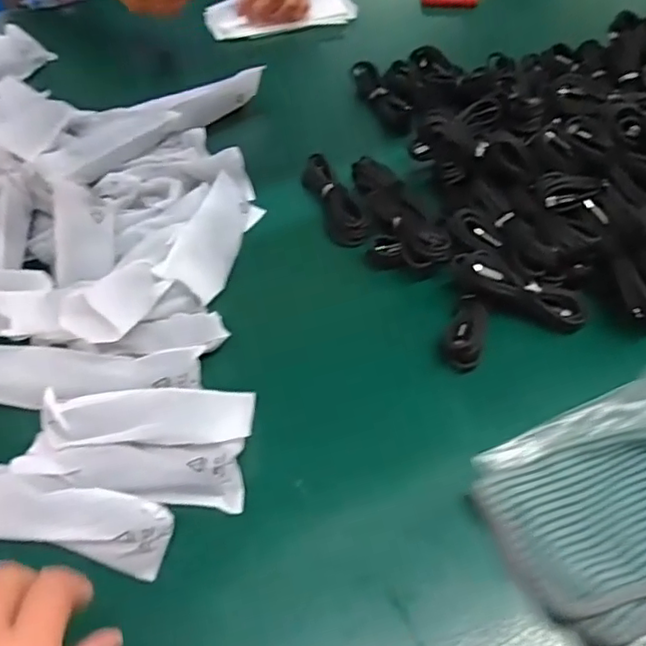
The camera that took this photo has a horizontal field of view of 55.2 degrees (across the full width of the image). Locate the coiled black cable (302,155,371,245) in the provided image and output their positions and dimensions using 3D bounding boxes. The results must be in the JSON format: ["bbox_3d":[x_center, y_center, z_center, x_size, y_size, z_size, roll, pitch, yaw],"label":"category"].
[{"bbox_3d":[0.010,-0.119,0.601,0.032,0.026,0.111,-16,54,-14],"label":"coiled black cable"}]

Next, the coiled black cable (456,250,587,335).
[{"bbox_3d":[0.162,-0.024,0.513,0.111,0.027,0.033,27,54,3],"label":"coiled black cable"}]

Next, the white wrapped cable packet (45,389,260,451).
[{"bbox_3d":[-0.123,0.064,0.433,0.146,0.010,0.041,-1,51,-2],"label":"white wrapped cable packet"}]

